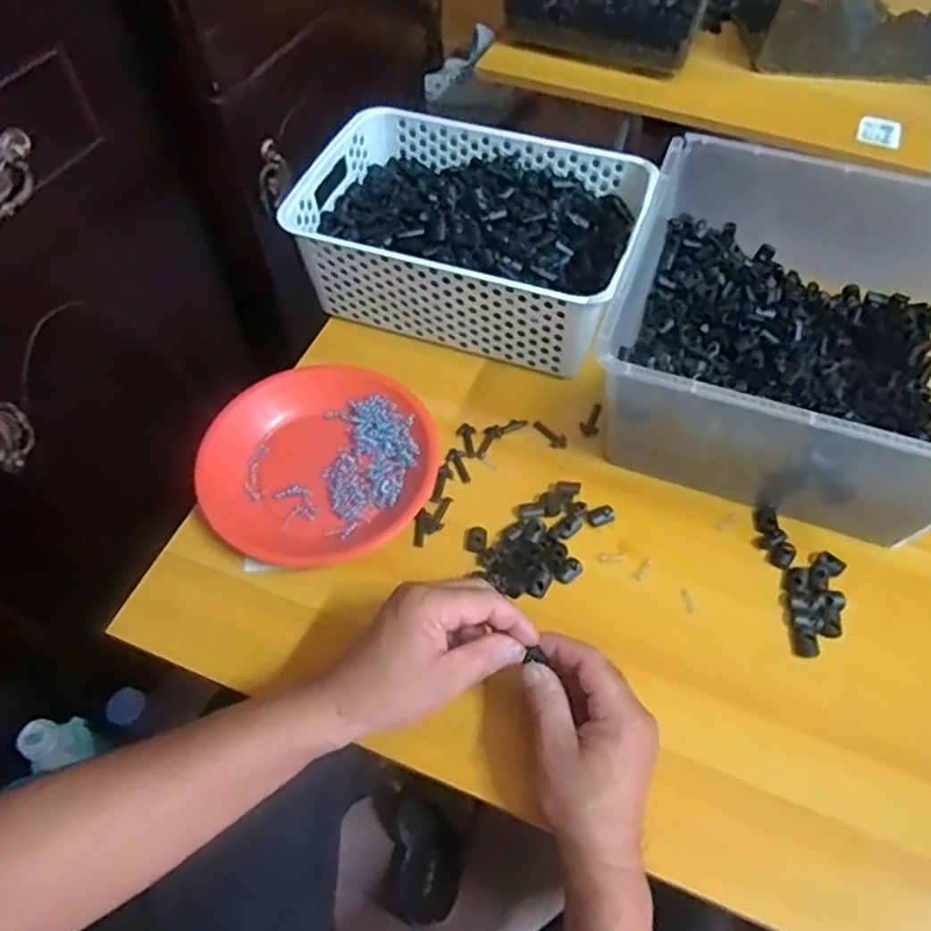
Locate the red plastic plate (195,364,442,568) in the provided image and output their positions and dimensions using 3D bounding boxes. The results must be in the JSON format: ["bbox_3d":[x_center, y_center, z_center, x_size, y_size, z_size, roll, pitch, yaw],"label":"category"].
[{"bbox_3d":[-0.121,-0.007,0.586,0.188,0.029,0.168,-8,57,-6],"label":"red plastic plate"}]

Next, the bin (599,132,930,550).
[{"bbox_3d":[0.275,-0.102,0.581,0.286,0.138,0.291,18,58,11],"label":"bin"}]

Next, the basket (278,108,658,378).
[{"bbox_3d":[0.006,-0.217,0.675,0.298,0.103,0.206,17,58,11],"label":"basket"}]

